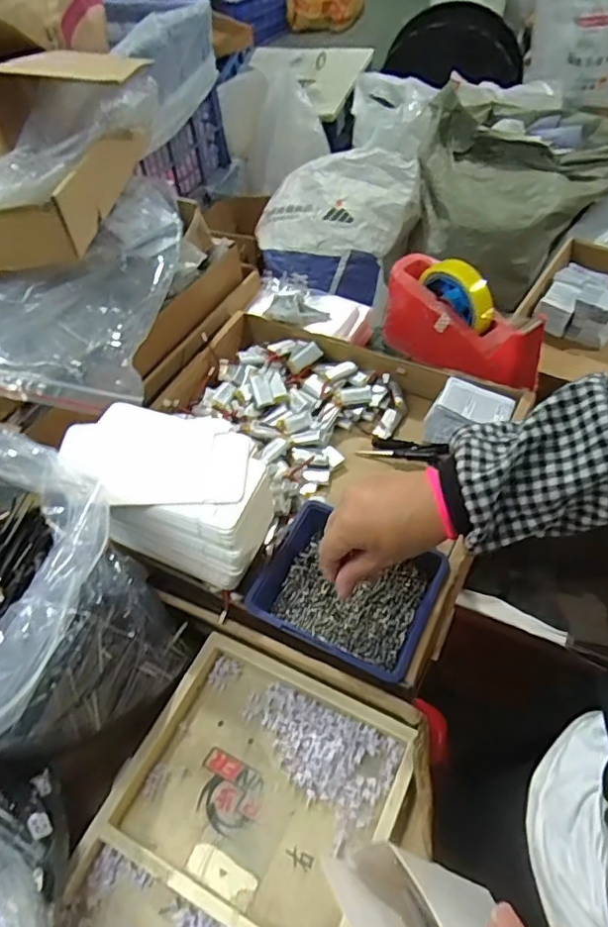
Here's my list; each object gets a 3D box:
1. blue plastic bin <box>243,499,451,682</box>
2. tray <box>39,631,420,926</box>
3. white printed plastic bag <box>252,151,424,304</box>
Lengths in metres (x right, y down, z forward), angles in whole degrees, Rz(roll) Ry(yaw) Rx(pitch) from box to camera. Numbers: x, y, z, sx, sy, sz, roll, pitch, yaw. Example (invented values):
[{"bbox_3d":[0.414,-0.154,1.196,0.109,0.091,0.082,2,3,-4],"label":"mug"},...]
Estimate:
[{"bbox_3d":[0.037,0.107,0.497,0.142,0.031,0.116,21,59,19],"label":"blue plastic bin"},{"bbox_3d":[-0.067,0.293,0.390,0.188,0.029,0.318,20,58,18],"label":"tray"},{"bbox_3d":[0.065,-0.574,1.399,0.376,0.212,0.286,9,53,13],"label":"white printed plastic bag"}]

